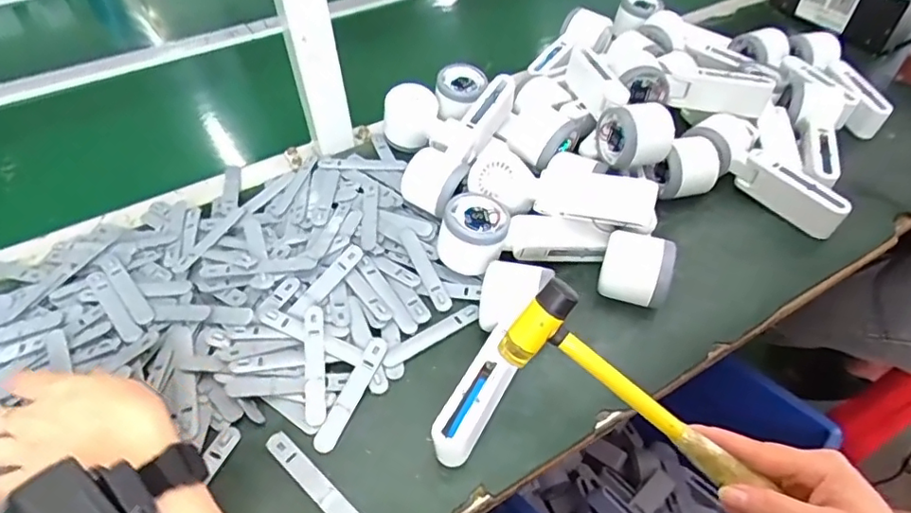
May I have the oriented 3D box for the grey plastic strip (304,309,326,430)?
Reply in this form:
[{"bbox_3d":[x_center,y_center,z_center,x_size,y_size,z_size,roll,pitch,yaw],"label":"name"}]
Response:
[{"bbox_3d":[-0.110,0.083,0.434,0.015,0.004,0.094,-7,60,-5],"label":"grey plastic strip"}]

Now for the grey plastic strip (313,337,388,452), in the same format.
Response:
[{"bbox_3d":[-0.078,0.103,0.425,0.017,0.010,0.093,16,49,16],"label":"grey plastic strip"}]

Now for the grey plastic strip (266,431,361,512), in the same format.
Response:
[{"bbox_3d":[-0.096,0.154,0.382,0.094,0.006,0.016,32,55,28],"label":"grey plastic strip"}]

